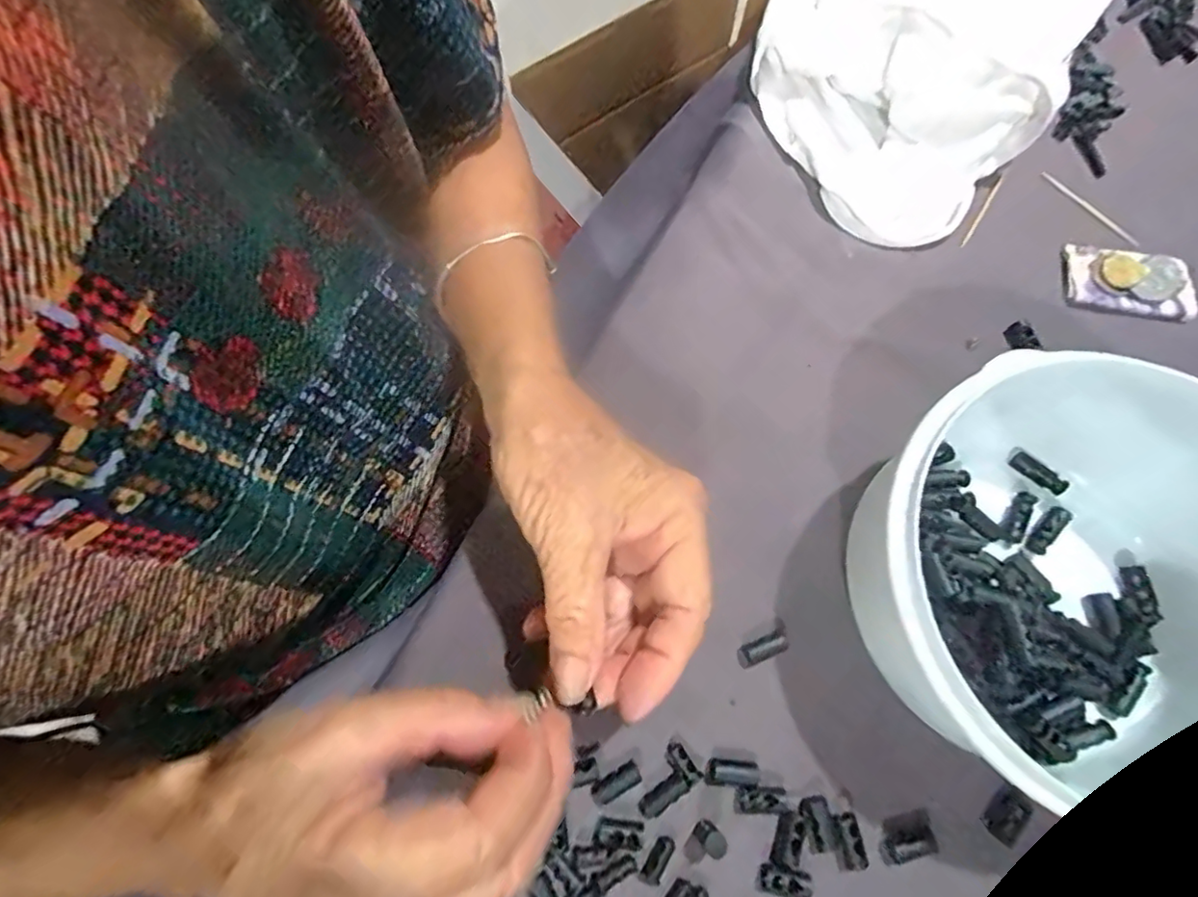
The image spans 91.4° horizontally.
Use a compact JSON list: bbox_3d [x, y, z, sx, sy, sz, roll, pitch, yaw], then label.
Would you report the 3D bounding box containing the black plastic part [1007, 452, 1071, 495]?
[{"bbox_3d":[0.209,0.012,0.278,0.008,0.006,0.026,-42,79,-12],"label":"black plastic part"}]

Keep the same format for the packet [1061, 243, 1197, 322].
[{"bbox_3d":[0.280,-0.089,0.311,0.060,0.011,0.038,12,74,2],"label":"packet"}]

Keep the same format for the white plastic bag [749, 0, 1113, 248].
[{"bbox_3d":[0.206,-0.273,0.349,0.174,0.050,0.325,35,76,8],"label":"white plastic bag"}]

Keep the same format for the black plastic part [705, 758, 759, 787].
[{"bbox_3d":[0.055,0.134,0.241,0.022,0.008,0.010,2,74,-1],"label":"black plastic part"}]

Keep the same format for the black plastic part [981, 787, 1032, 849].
[{"bbox_3d":[0.165,0.149,0.236,0.015,0.005,0.019,38,76,9],"label":"black plastic part"}]

